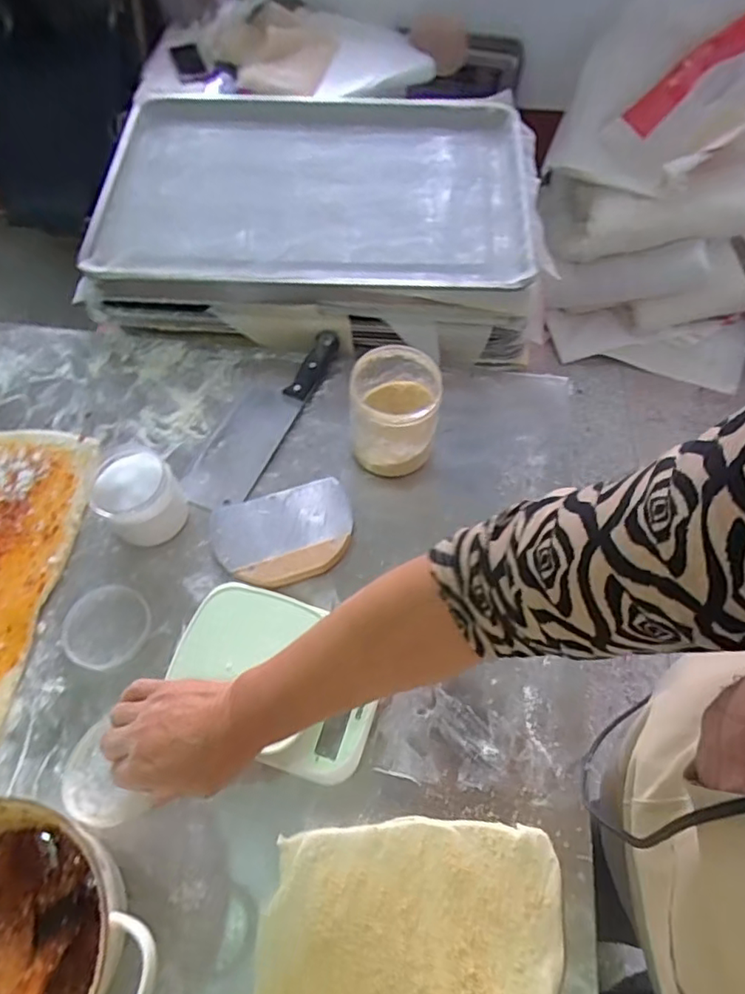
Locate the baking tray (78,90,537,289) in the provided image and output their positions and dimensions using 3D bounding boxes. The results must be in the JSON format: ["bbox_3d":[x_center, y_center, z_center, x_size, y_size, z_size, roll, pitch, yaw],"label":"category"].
[{"bbox_3d":[-0.079,-0.456,0.837,0.604,0.030,0.416,3,62,2],"label":"baking tray"}]

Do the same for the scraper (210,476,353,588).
[{"bbox_3d":[-0.097,0.039,0.638,0.153,0.021,0.114,-16,63,-8],"label":"scraper"}]

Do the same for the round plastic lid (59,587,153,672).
[{"bbox_3d":[-0.272,0.132,0.588,0.083,0.010,0.081,0,62,0],"label":"round plastic lid"}]

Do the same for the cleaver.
[{"bbox_3d":[-0.134,-0.105,0.718,0.079,0.021,0.279,25,65,13],"label":"cleaver"}]

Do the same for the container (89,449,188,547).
[{"bbox_3d":[-0.249,0.001,0.621,0.078,0.077,0.083,0,62,0],"label":"container"}]

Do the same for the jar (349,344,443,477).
[{"bbox_3d":[0.024,-0.093,0.648,0.091,0.117,0.097,0,62,0],"label":"jar"}]

